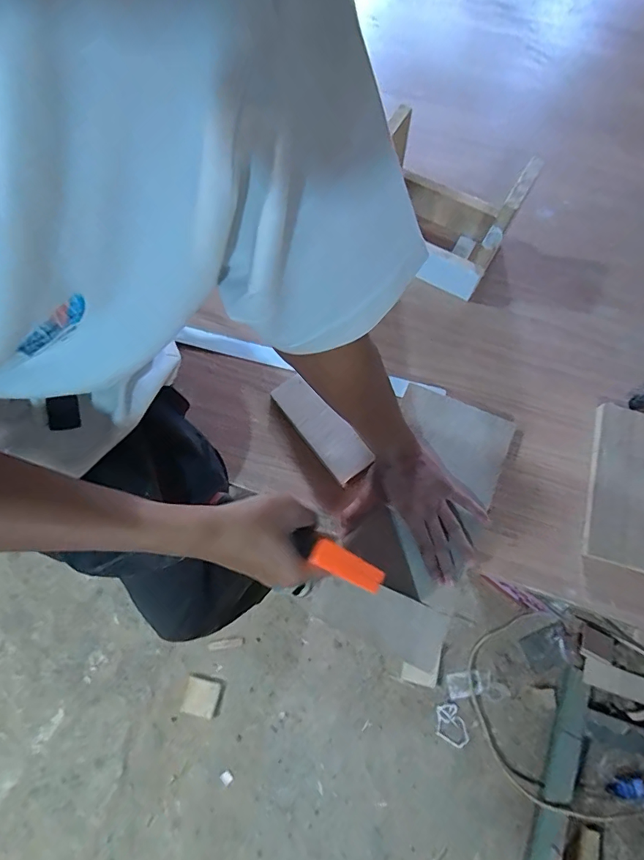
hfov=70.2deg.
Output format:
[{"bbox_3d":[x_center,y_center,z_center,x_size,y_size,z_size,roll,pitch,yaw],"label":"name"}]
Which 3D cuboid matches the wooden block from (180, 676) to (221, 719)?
[{"bbox_3d":[-0.316,0.695,1.189,0.085,0.016,0.087,13,69,5],"label":"wooden block"}]

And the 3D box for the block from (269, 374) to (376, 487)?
[{"bbox_3d":[-0.003,-0.002,0.626,0.055,0.025,0.162,-37,75,-11],"label":"block"}]

